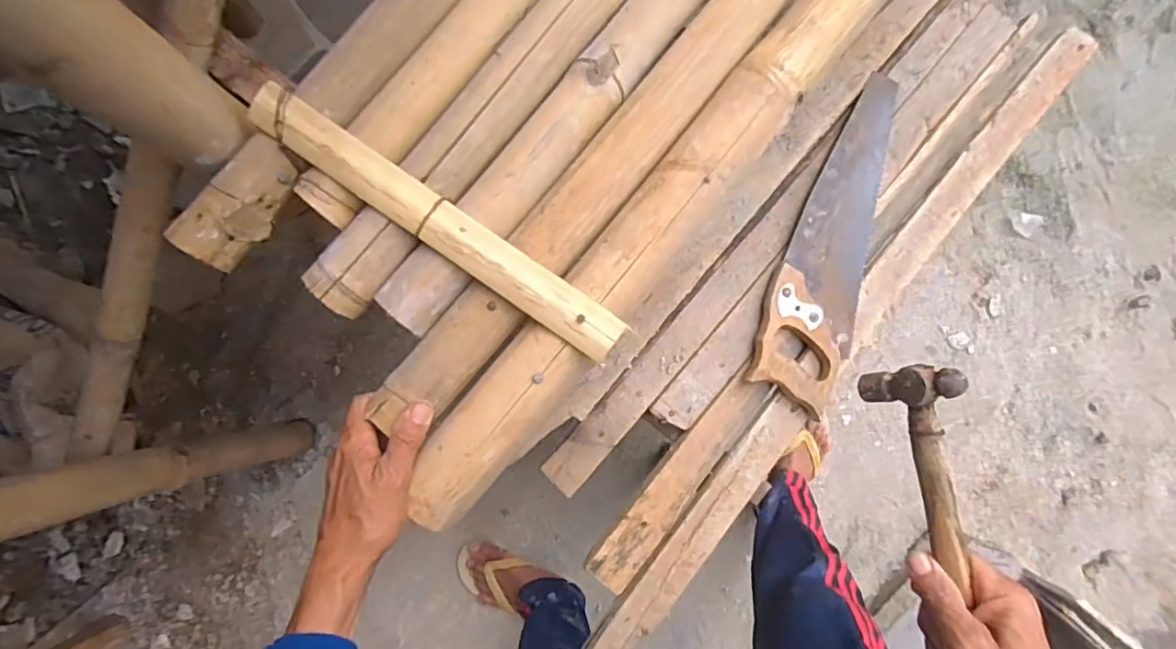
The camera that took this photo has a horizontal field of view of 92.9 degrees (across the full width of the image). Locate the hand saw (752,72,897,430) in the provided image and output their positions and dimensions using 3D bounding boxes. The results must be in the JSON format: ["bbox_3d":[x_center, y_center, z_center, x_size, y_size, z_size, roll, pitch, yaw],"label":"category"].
[{"bbox_3d":[0.331,-0.121,0.753,0.122,0.020,0.462,18,82,-5],"label":"hand saw"}]

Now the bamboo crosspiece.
[{"bbox_3d":[-0.115,-0.077,0.427,0.327,0.023,0.039,34,93,-2],"label":"bamboo crosspiece"}]

